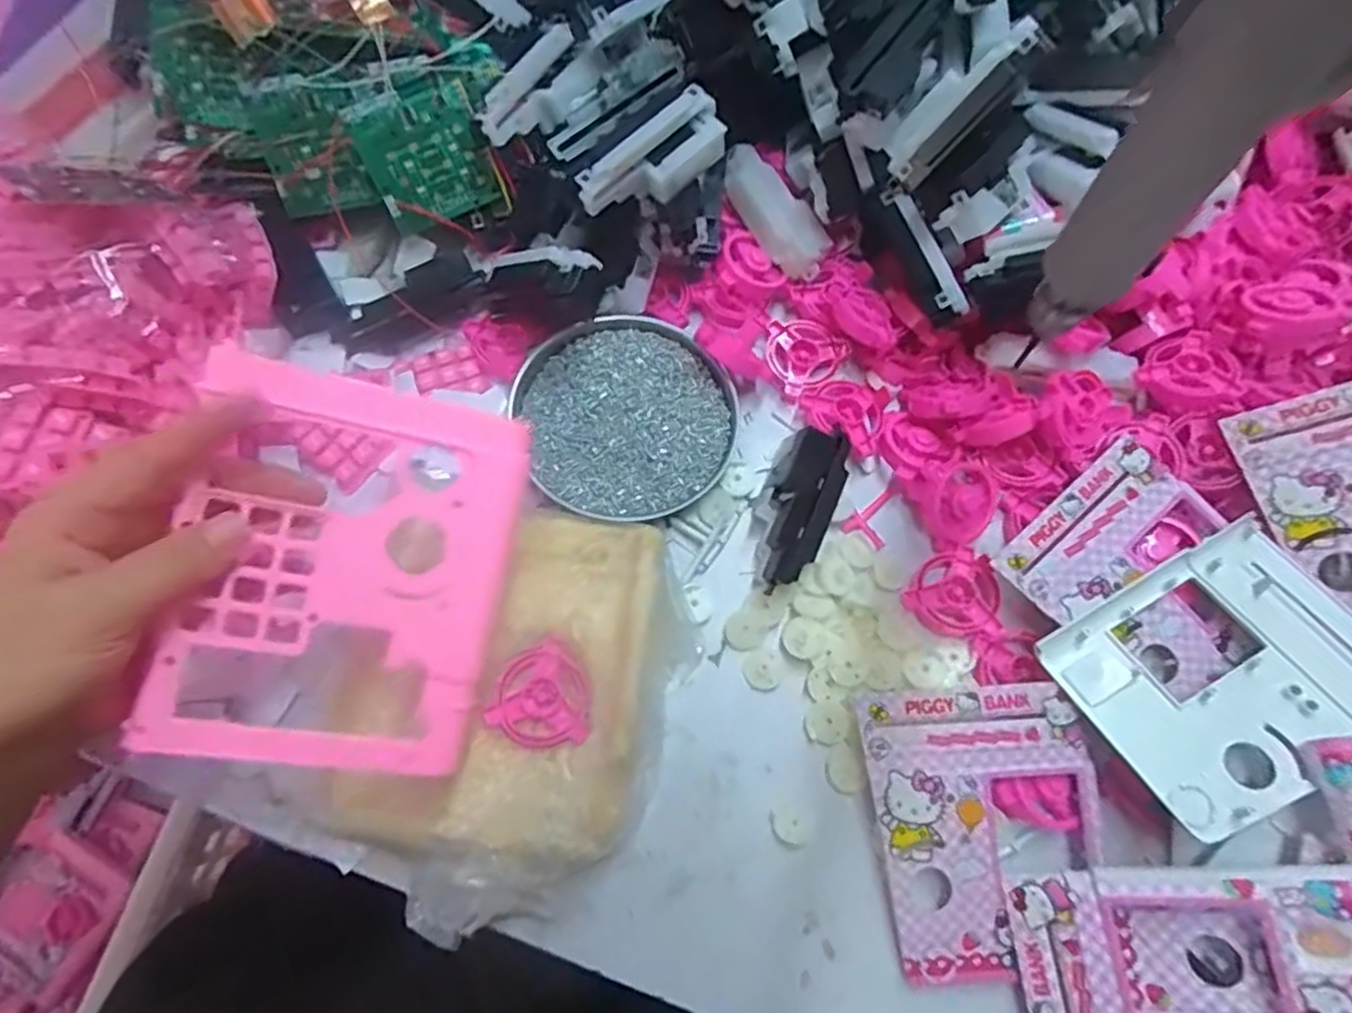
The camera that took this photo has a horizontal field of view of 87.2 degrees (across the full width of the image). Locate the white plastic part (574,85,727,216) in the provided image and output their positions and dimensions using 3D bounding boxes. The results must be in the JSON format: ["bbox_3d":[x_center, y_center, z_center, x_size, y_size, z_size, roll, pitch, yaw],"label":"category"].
[{"bbox_3d":[-0.016,-0.200,0.411,0.093,0.042,0.024,-36,35,-10],"label":"white plastic part"}]

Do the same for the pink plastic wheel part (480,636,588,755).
[{"bbox_3d":[-0.073,0.104,0.376,0.052,0.006,0.054,0,71,-1],"label":"pink plastic wheel part"}]

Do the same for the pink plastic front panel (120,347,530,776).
[{"bbox_3d":[-0.138,0.030,0.297,0.126,0.011,0.162,12,92,-19],"label":"pink plastic front panel"}]

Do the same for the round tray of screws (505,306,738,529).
[{"bbox_3d":[-0.029,-0.055,0.439,0.127,0.020,0.130,0,71,-1],"label":"round tray of screws"}]

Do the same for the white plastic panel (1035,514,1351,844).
[{"bbox_3d":[0.279,0.083,0.357,0.139,0.012,0.114,-30,61,-3],"label":"white plastic panel"}]

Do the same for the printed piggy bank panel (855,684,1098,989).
[{"bbox_3d":[0.160,0.165,0.364,0.110,0.007,0.137,-7,79,-1],"label":"printed piggy bank panel"}]

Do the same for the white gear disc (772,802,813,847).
[{"bbox_3d":[0.062,0.168,0.376,0.019,0.004,0.021,-9,72,-4],"label":"white gear disc"}]

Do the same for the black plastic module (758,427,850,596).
[{"bbox_3d":[0.071,0.003,0.414,0.040,0.027,0.093,20,72,5],"label":"black plastic module"}]

